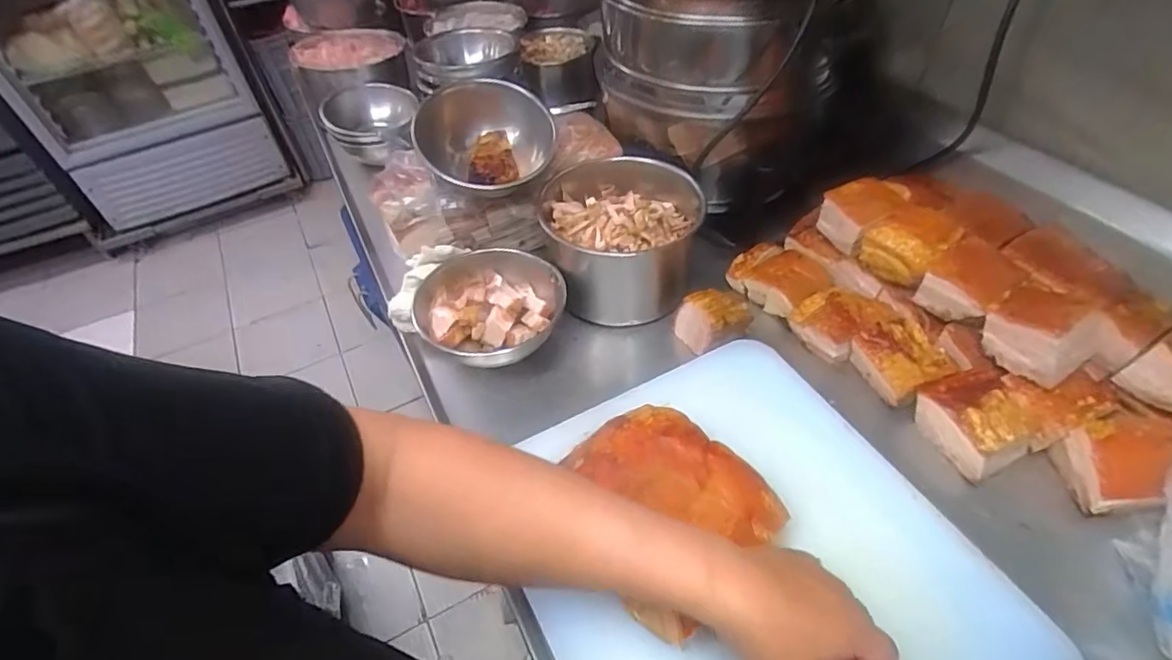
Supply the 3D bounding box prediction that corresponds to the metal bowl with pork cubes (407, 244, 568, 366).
[{"bbox_3d":[-0.104,-0.015,0.680,0.166,0.076,0.171,-2,47,2],"label":"metal bowl with pork cubes"}]

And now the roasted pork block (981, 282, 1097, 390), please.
[{"bbox_3d":[0.443,0.003,0.561,0.075,0.073,0.078,-33,53,-24],"label":"roasted pork block"}]

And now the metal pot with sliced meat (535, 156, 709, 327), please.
[{"bbox_3d":[0.045,-0.116,0.726,0.190,0.119,0.188,-2,47,2],"label":"metal pot with sliced meat"}]

